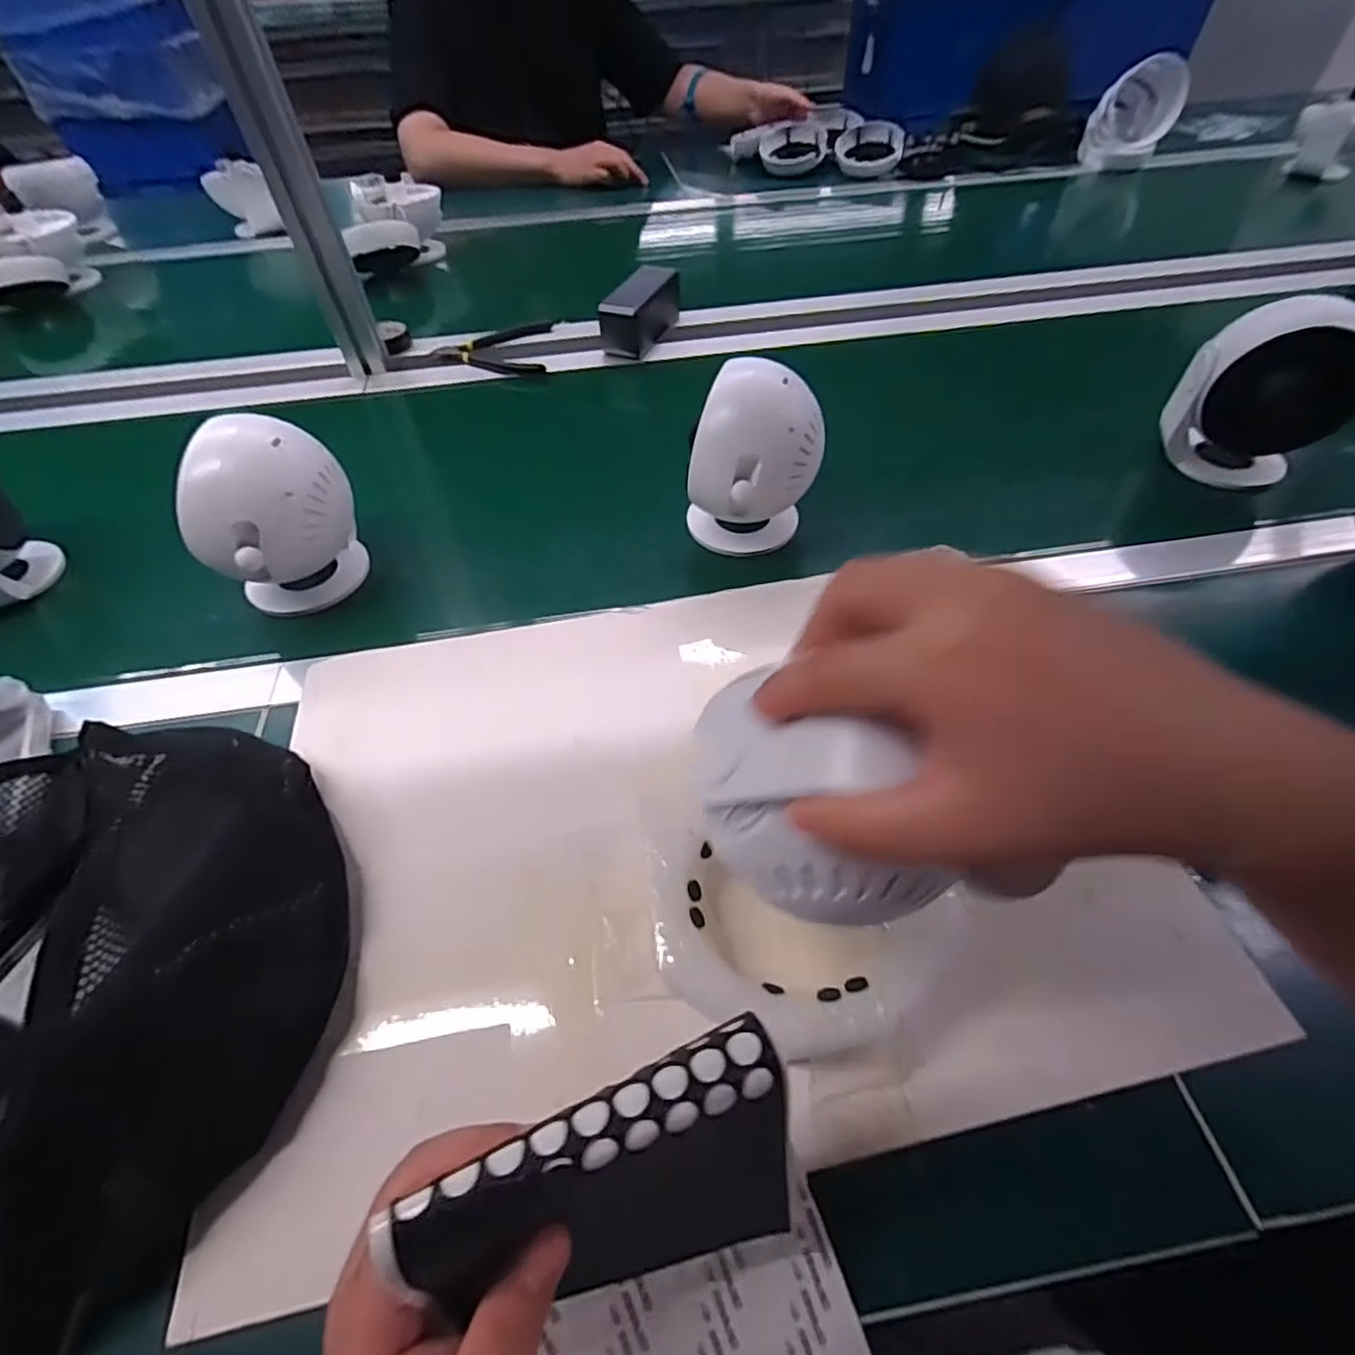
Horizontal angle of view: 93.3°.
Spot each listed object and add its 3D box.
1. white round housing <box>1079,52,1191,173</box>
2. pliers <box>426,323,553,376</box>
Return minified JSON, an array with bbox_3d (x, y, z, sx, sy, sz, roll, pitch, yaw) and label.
[{"bbox_3d":[0.803,-0.987,1.126,0.128,0.144,0.084,24,56,21],"label":"white round housing"},{"bbox_3d":[-0.221,-0.394,0.762,0.134,0.009,0.117,-4,51,-1],"label":"pliers"}]

